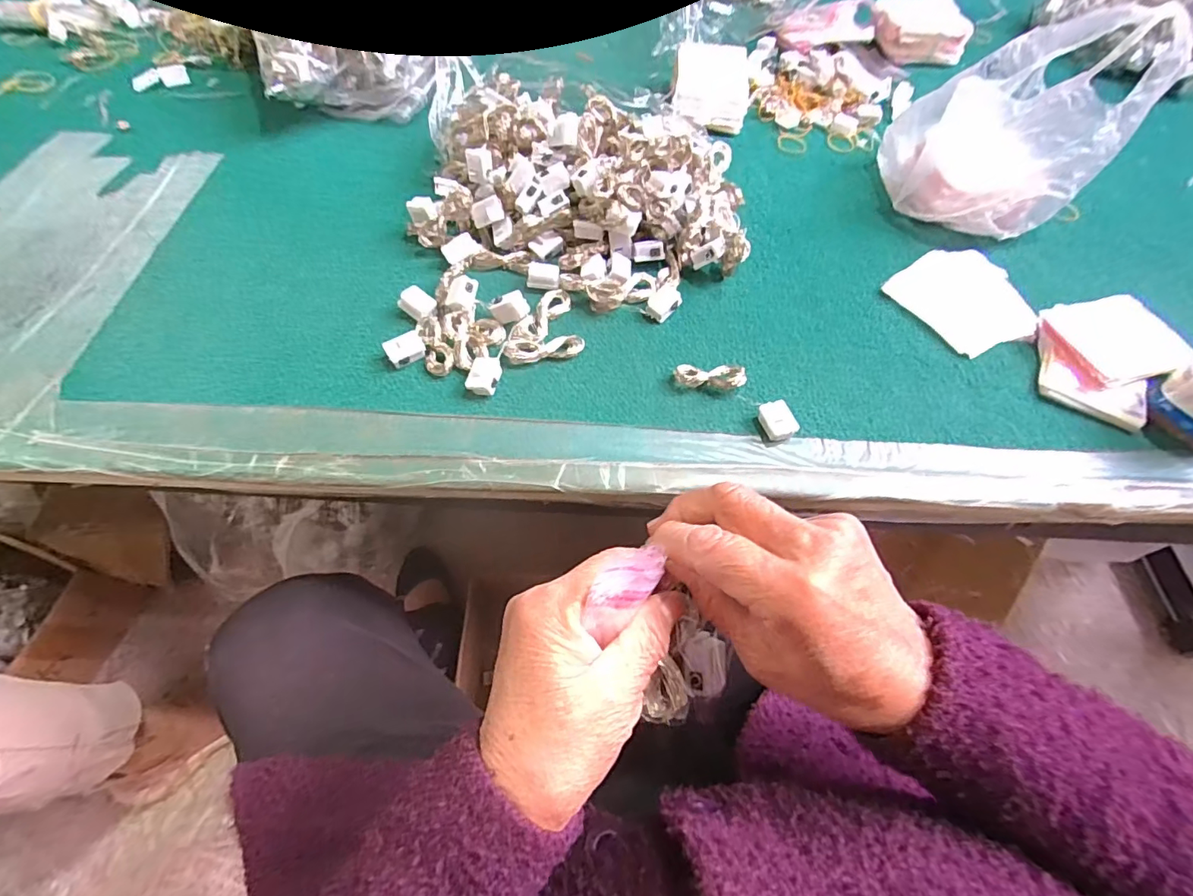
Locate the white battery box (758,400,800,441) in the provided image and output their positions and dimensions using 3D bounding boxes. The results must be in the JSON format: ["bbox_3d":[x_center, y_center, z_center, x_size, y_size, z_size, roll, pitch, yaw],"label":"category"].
[{"bbox_3d":[0.134,-0.020,0.381,0.021,0.016,0.028,-18,64,-13],"label":"white battery box"}]

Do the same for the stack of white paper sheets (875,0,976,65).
[{"bbox_3d":[0.422,-0.548,0.670,0.117,0.047,0.089,9,61,1],"label":"stack of white paper sheets"}]

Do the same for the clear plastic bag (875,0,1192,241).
[{"bbox_3d":[0.370,-0.300,0.467,0.144,0.157,0.151,-13,63,-11],"label":"clear plastic bag"}]

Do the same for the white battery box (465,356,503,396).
[{"bbox_3d":[-0.084,-0.054,0.386,0.021,0.014,0.030,10,62,2],"label":"white battery box"}]

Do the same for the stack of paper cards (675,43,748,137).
[{"bbox_3d":[0.127,-0.402,0.571,0.080,0.044,0.110,6,61,0],"label":"stack of paper cards"}]

